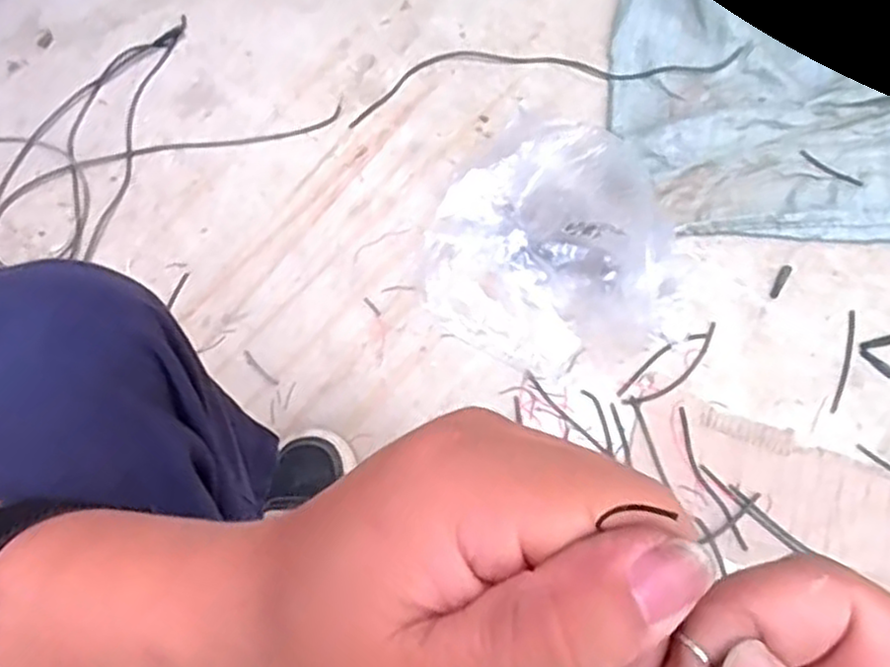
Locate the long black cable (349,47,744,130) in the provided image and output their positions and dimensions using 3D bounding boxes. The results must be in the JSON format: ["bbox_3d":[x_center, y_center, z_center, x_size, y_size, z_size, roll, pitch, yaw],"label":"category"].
[{"bbox_3d":[0.116,-0.314,0.872,0.452,0.010,0.076,-7,72,0],"label":"long black cable"}]

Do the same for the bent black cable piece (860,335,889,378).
[{"bbox_3d":[0.447,0.019,0.755,0.037,0.009,0.047,14,74,7],"label":"bent black cable piece"}]

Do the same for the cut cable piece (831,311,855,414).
[{"bbox_3d":[0.411,0.029,0.754,0.010,0.004,0.113,18,74,8],"label":"cut cable piece"}]

